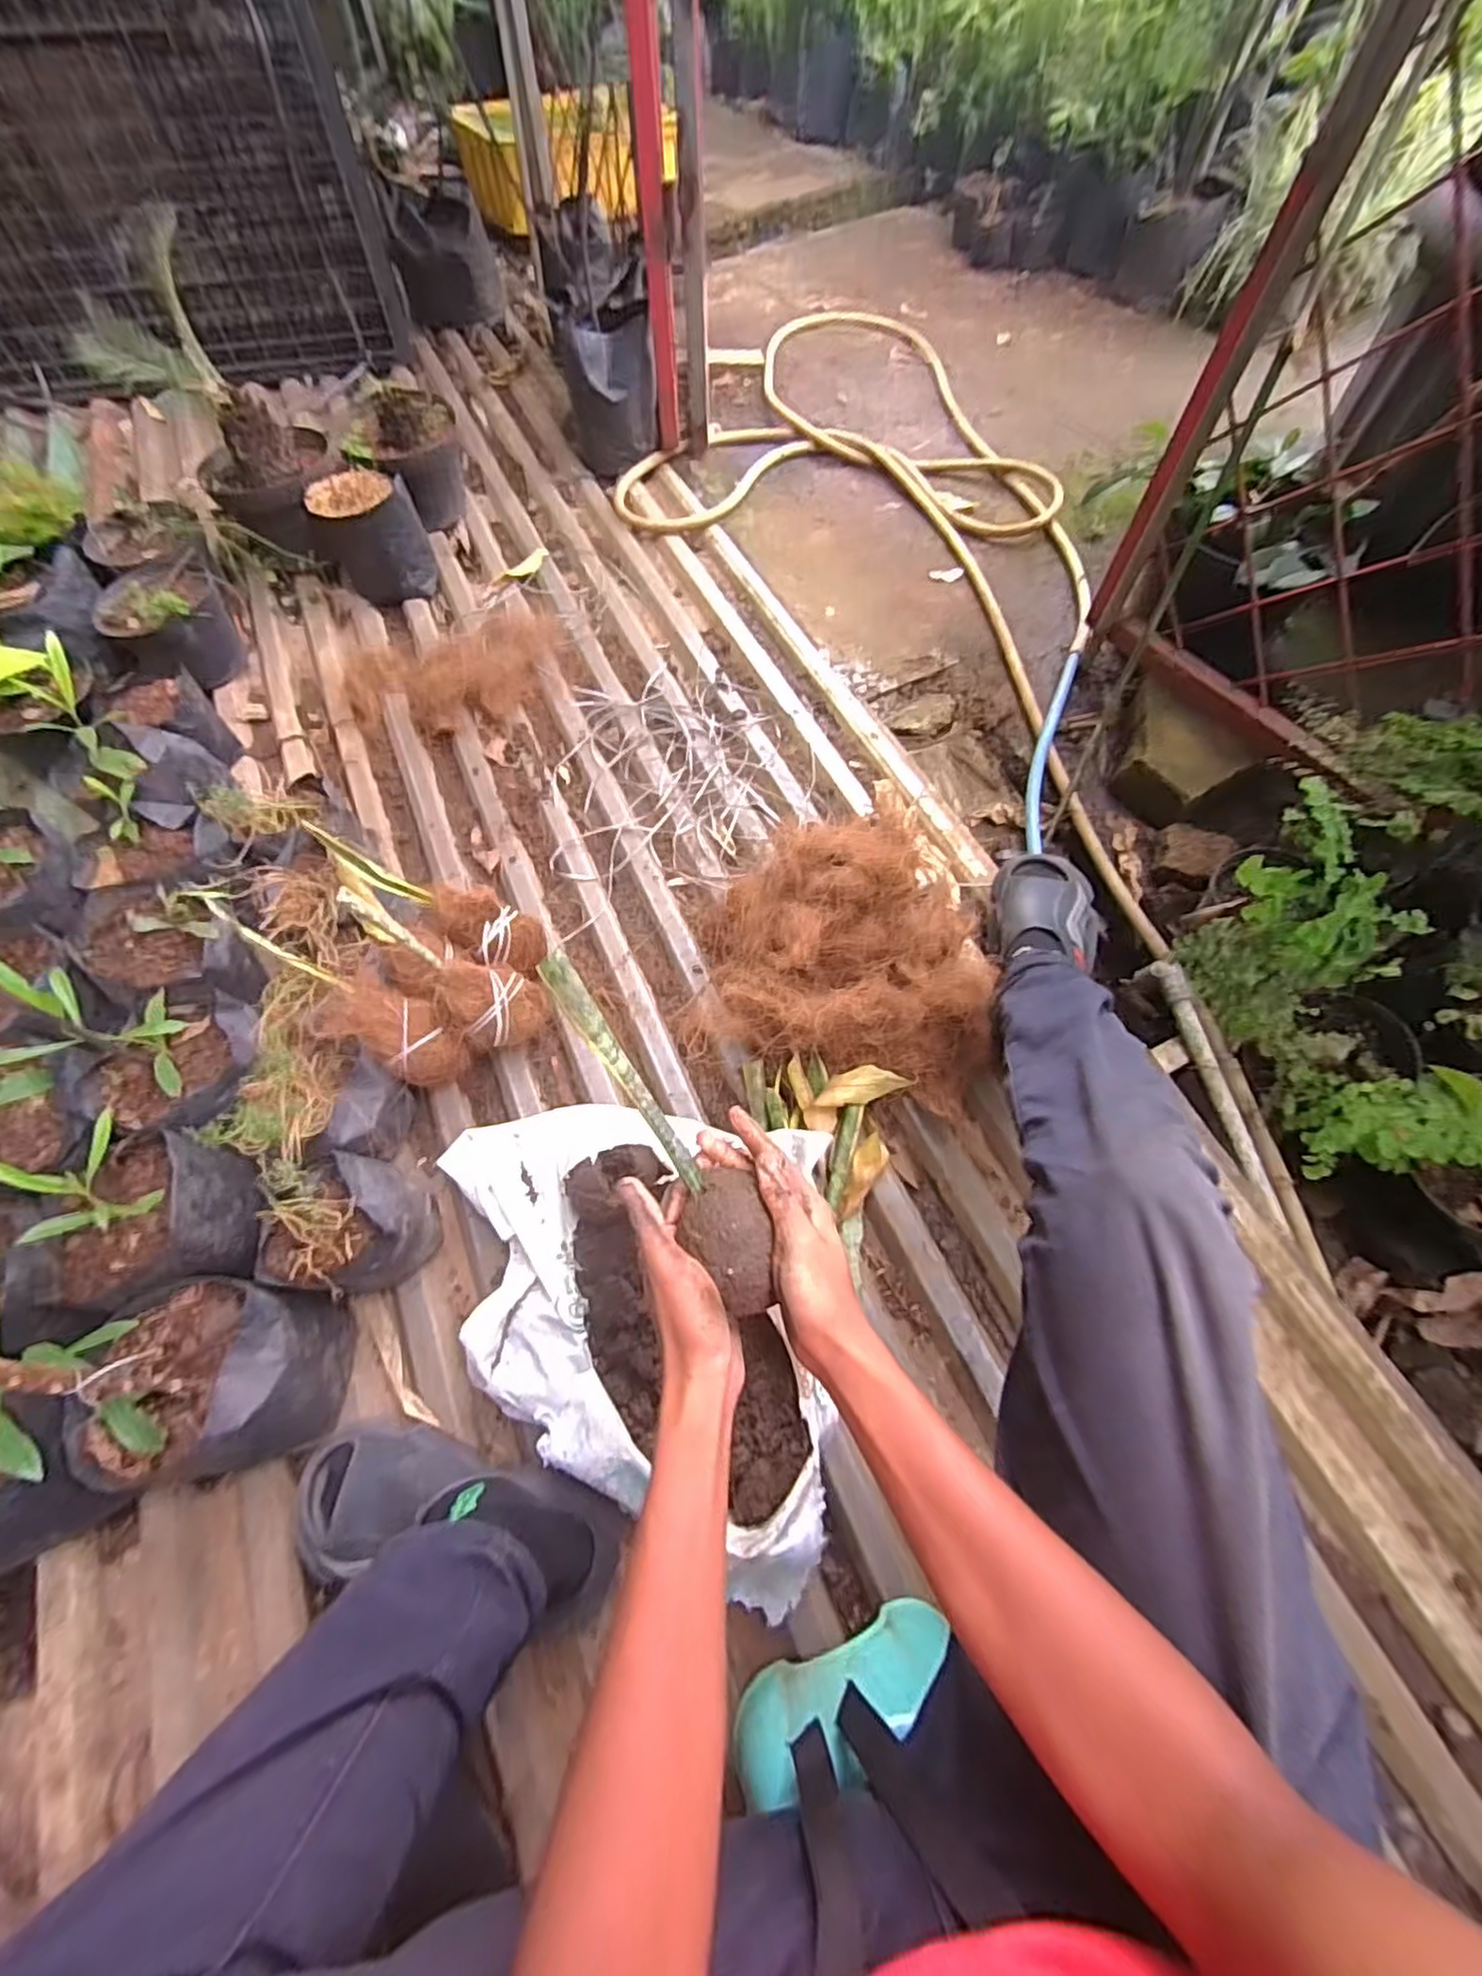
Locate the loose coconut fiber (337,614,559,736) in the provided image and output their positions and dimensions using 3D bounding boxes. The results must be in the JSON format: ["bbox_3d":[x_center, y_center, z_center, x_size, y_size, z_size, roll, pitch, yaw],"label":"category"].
[{"bbox_3d":[-0.455,-0.512,1.103,0.341,0.080,0.228,-14,64,-9],"label":"loose coconut fiber"}]

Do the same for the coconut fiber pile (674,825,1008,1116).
[{"bbox_3d":[0.126,-0.048,0.833,0.369,0.158,0.305,14,63,6],"label":"coconut fiber pile"}]

